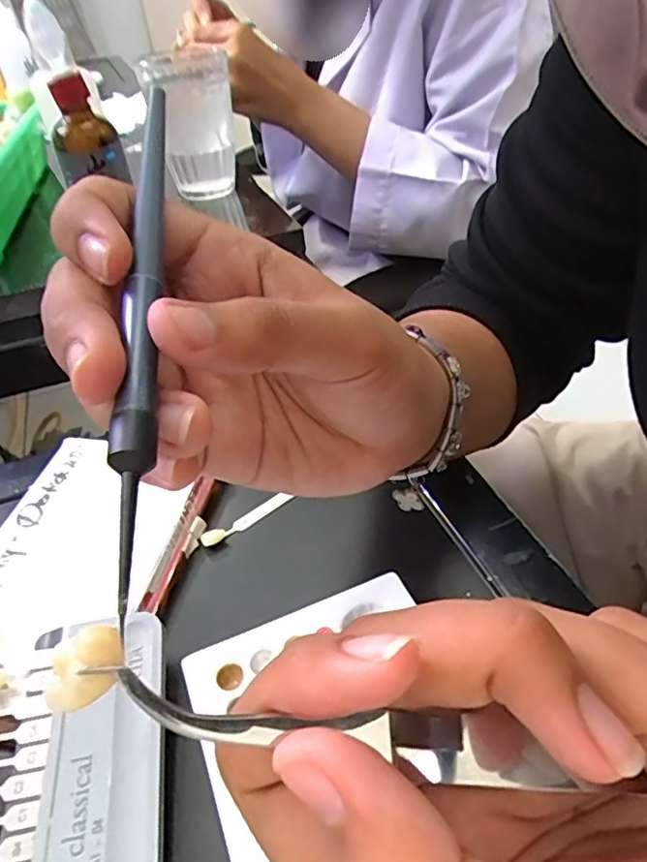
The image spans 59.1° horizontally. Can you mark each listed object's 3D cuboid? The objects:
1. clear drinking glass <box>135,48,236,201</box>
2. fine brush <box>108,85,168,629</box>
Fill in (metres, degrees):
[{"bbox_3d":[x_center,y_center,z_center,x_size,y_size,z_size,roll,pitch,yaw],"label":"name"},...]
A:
[{"bbox_3d":[-0.099,-0.230,0.433,0.055,0.092,0.064,-17,42,-12],"label":"clear drinking glass"},{"bbox_3d":[-0.040,-0.035,0.127,0.007,0.007,0.148,-7,58,-1],"label":"fine brush"}]

